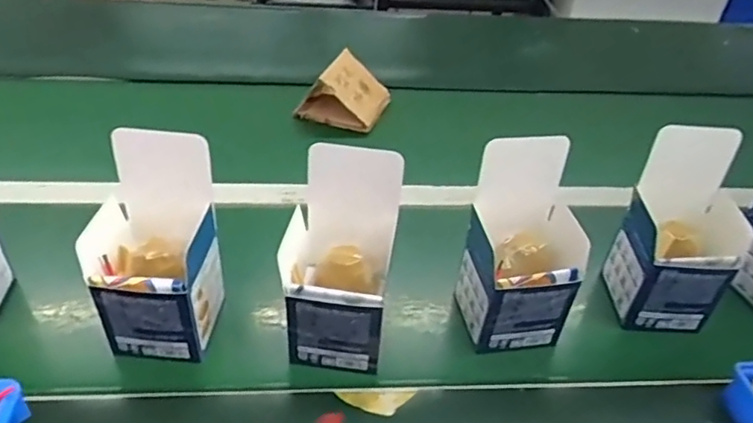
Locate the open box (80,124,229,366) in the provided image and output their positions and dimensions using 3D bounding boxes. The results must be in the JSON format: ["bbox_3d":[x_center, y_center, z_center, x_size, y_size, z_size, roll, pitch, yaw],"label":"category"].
[{"bbox_3d":[-0.190,0.031,0.503,0.094,0.168,0.099,6,40,2],"label":"open box"}]

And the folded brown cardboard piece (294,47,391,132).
[{"bbox_3d":[-0.046,-0.177,0.852,0.118,0.073,0.086,16,41,14],"label":"folded brown cardboard piece"}]

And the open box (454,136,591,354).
[{"bbox_3d":[0.132,0.034,0.533,0.094,0.186,0.098,0,40,-6],"label":"open box"}]

